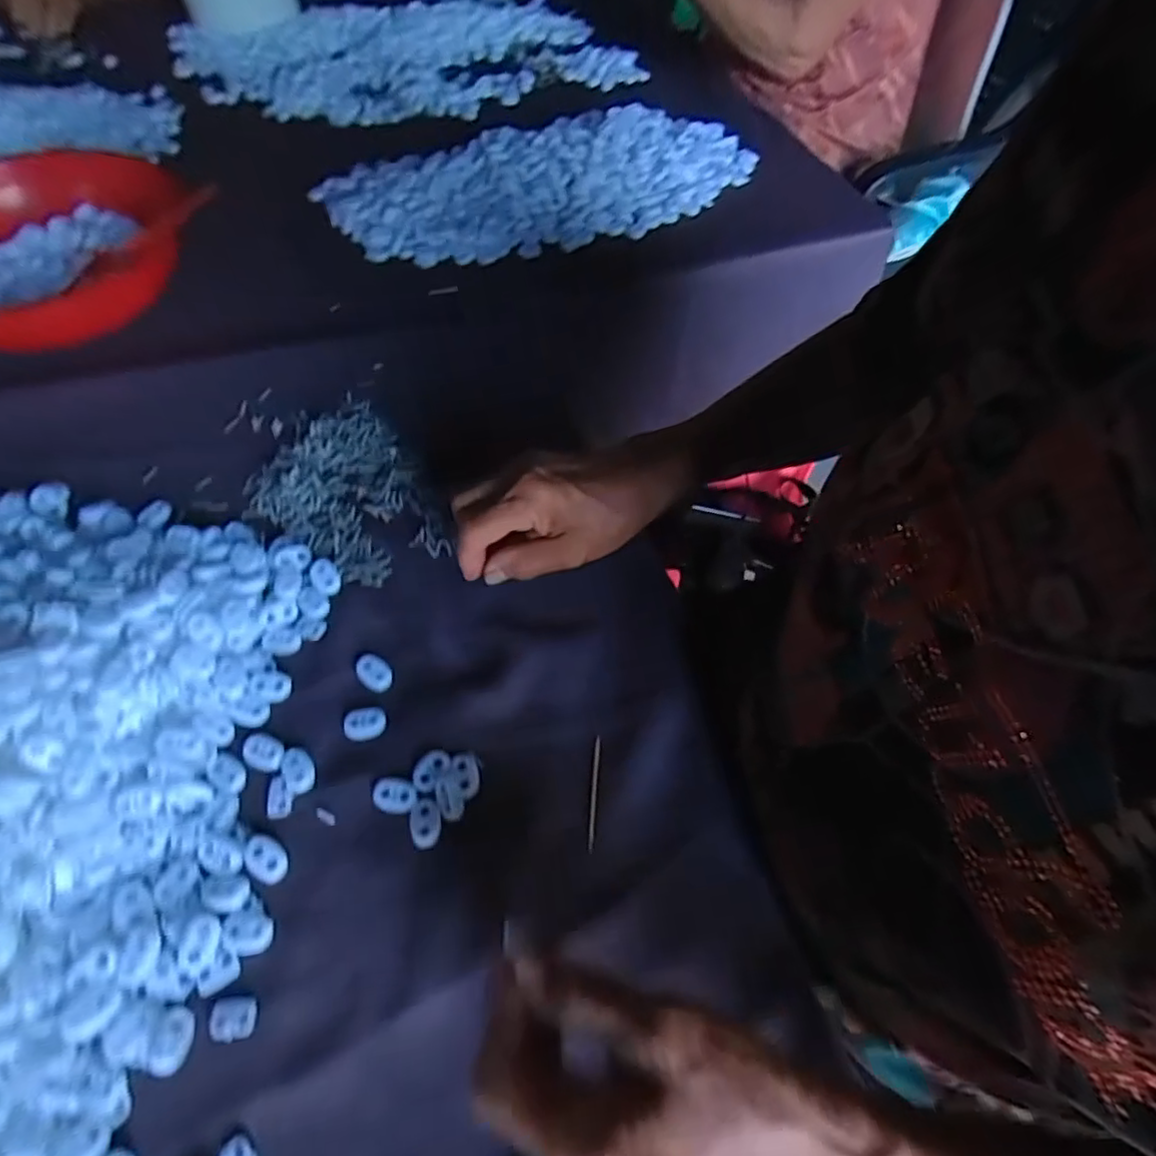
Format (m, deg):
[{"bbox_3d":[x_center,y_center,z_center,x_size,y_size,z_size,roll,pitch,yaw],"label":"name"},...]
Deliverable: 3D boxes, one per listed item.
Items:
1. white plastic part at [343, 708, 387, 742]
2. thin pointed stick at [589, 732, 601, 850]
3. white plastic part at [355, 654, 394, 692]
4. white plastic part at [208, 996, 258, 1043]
[{"bbox_3d":[-0.117,0.080,0.360,0.022,0.004,0.018,-5,57,-7],"label":"white plastic part"},{"bbox_3d":[0.009,0.113,0.350,0.004,0.004,0.059,6,56,0],"label":"thin pointed stick"},{"bbox_3d":[-0.117,0.054,0.379,0.025,0.004,0.016,35,61,18],"label":"white plastic part"},{"bbox_3d":[-0.151,0.191,0.286,0.020,0.004,0.016,-6,57,-8],"label":"white plastic part"}]

